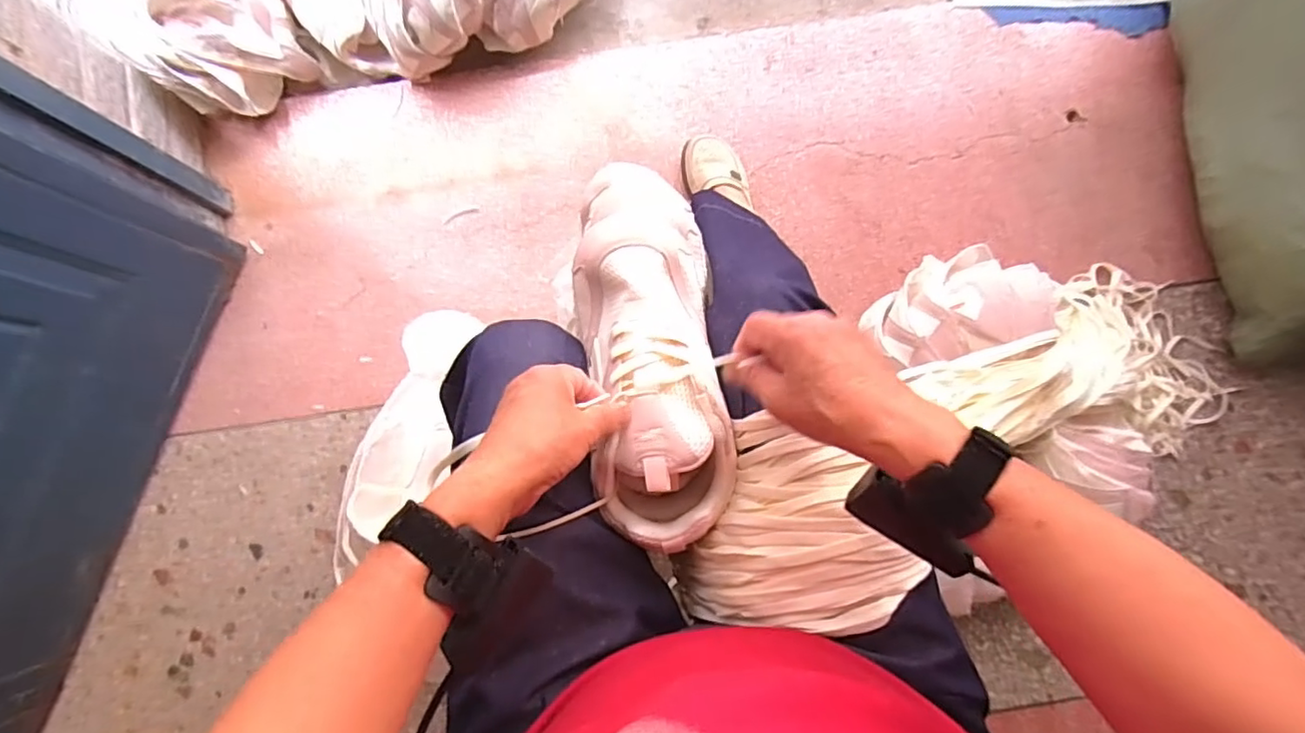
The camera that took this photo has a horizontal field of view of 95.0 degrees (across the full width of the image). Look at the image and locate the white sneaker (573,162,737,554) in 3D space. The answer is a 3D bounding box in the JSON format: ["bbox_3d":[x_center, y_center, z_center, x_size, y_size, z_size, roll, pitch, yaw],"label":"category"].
[{"bbox_3d":[-0.002,-0.028,0.477,0.103,0.117,0.326,-7,72,-1],"label":"white sneaker"}]

